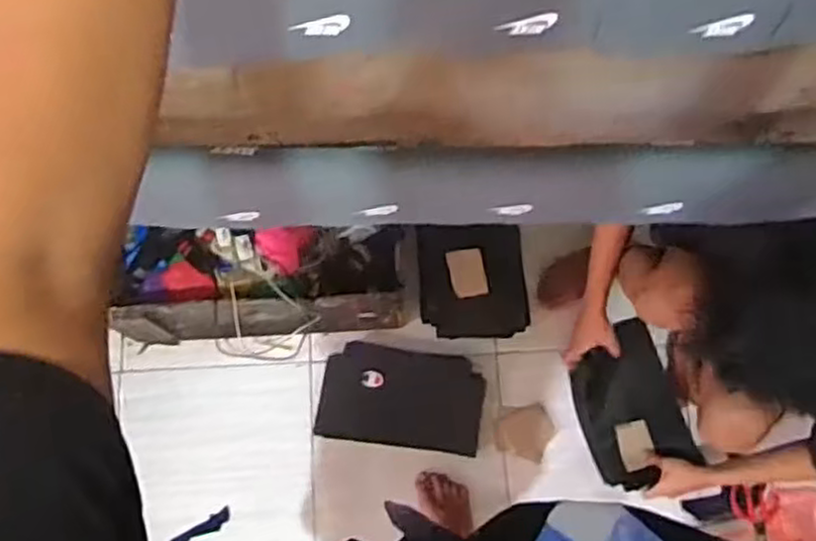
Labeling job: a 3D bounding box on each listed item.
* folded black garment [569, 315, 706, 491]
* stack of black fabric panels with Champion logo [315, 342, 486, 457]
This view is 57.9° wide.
[{"bbox_3d":[0.444,0.265,1.464,0.194,0.076,0.293,-18,77,-5],"label":"folded black garment"},{"bbox_3d":[-0.010,0.260,1.510,0.327,0.032,0.191,8,76,1],"label":"stack of black fabric panels with Champion logo"}]

